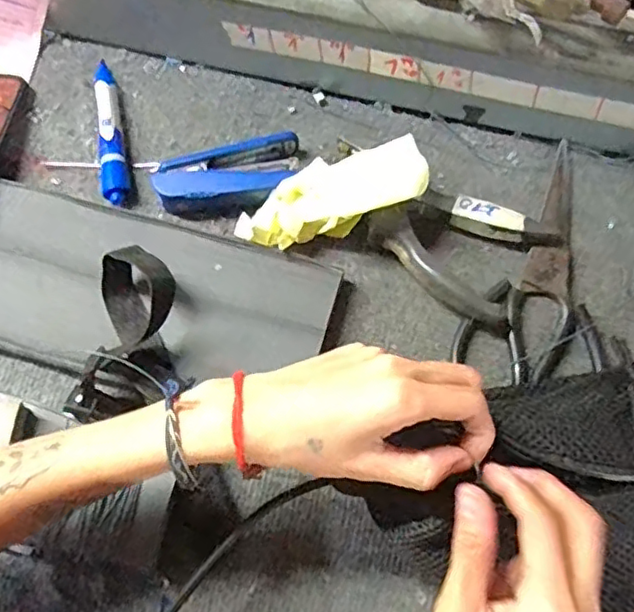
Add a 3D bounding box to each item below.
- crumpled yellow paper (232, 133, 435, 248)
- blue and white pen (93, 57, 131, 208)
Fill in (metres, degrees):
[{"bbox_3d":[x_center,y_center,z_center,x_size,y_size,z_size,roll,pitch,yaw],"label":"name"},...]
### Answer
[{"bbox_3d":[0.009,-0.077,0.437,0.132,0.034,0.046,-20,70,14],"label":"crumpled yellow paper"},{"bbox_3d":[-0.158,-0.136,0.479,0.018,0.014,0.127,-11,70,-4],"label":"blue and white pen"}]

